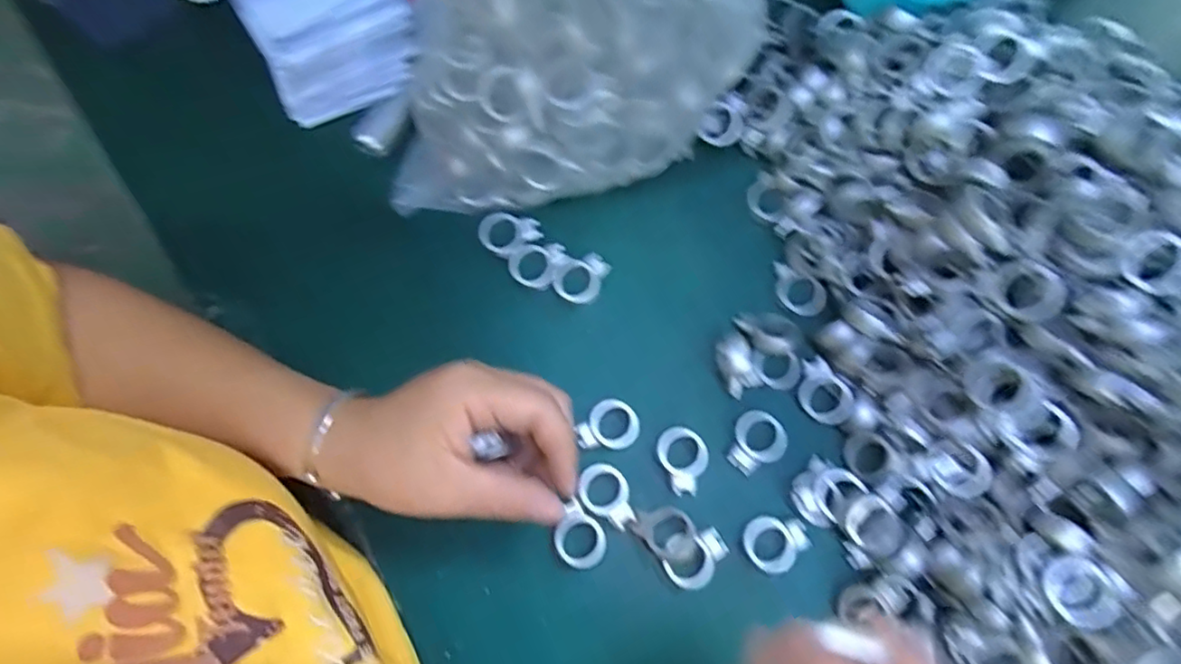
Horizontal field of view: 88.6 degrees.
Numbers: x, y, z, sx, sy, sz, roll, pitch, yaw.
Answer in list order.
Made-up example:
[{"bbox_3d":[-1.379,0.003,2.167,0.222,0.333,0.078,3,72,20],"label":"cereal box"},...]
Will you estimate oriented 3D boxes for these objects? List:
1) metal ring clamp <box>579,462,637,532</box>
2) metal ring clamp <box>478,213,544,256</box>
[{"bbox_3d":[0.009,0.089,0.324,0.025,0.004,0.036,-28,78,-5],"label":"metal ring clamp"},{"bbox_3d":[-0.048,-0.059,0.362,0.035,0.008,0.026,9,77,3],"label":"metal ring clamp"}]

